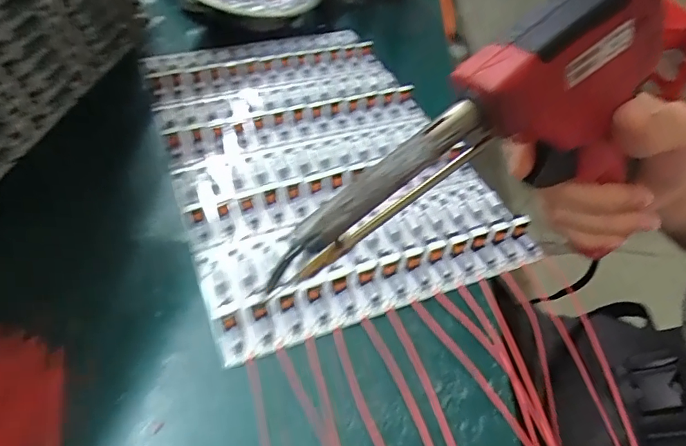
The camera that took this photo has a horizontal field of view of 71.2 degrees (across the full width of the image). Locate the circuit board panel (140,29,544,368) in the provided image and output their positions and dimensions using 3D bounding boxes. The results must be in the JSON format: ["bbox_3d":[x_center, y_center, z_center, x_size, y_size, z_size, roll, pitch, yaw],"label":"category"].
[{"bbox_3d":[-0.022,-0.059,0.344,0.195,0.021,0.295,-14,50,-20],"label":"circuit board panel"}]

